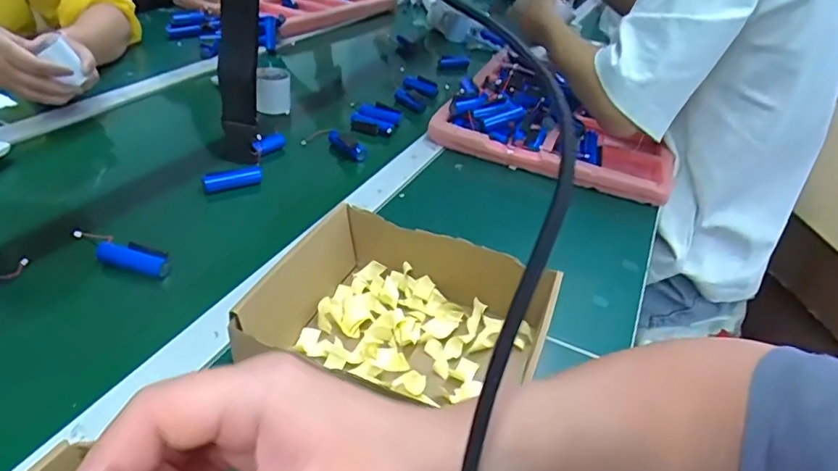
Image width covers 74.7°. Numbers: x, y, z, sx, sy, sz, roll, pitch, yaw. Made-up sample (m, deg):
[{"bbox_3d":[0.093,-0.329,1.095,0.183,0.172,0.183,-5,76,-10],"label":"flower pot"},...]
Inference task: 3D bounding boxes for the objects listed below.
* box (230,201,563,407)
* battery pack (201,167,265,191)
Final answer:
[{"bbox_3d":[-0.016,0.064,0.444,0.225,0.062,0.196,17,36,15],"label":"box"},{"bbox_3d":[-0.214,-0.066,0.632,0.066,0.021,0.014,-9,38,-22],"label":"battery pack"}]

